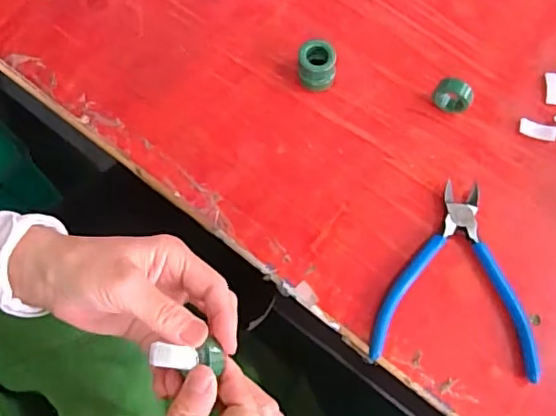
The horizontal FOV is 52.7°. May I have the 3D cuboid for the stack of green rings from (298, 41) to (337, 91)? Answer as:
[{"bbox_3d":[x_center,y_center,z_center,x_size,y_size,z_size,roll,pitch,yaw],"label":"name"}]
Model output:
[{"bbox_3d":[0.032,-0.118,0.466,0.029,0.026,0.033,1,70,-1],"label":"stack of green rings"}]

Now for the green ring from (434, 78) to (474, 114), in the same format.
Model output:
[{"bbox_3d":[0.143,-0.091,0.458,0.030,0.025,0.016,4,70,0],"label":"green ring"}]

